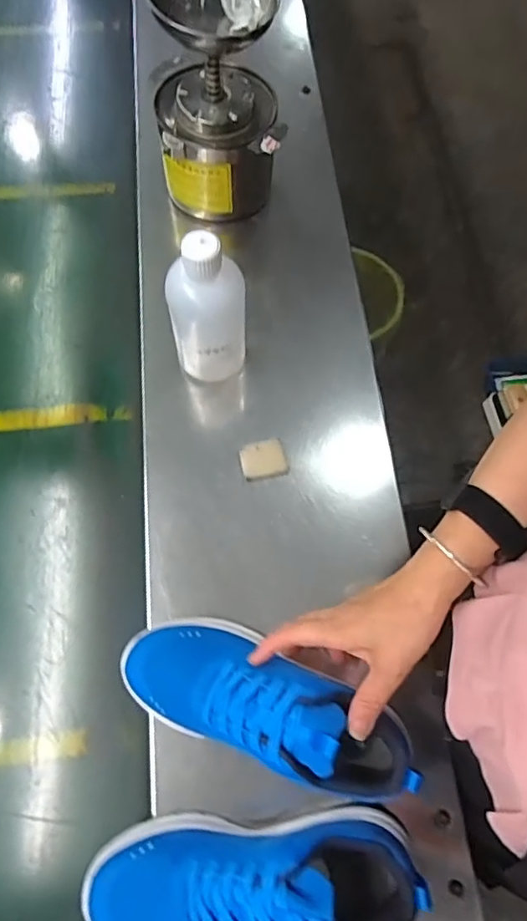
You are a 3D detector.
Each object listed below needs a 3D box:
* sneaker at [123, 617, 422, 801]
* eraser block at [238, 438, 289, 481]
[{"bbox_3d":[-0.003,0.192,0.455,0.236,0.102,0.091,17,67,21],"label":"sneaker"},{"bbox_3d":[0.000,-0.001,0.589,0.047,0.010,0.042,-10,69,-5],"label":"eraser block"}]

